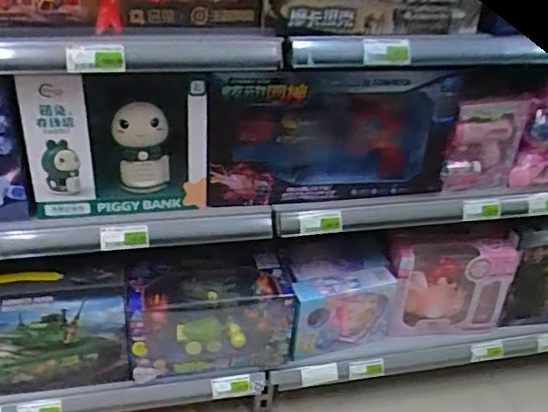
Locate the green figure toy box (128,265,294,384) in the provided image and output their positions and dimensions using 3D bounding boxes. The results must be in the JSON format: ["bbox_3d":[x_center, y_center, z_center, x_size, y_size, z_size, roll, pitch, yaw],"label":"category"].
[{"bbox_3d":[-0.129,0.232,1.206,0.327,0.212,0.125,-3,33,-11],"label":"green figure toy box"}]

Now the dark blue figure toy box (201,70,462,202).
[{"bbox_3d":[0.110,-0.122,1.060,0.454,0.243,0.076,-1,33,-8],"label":"dark blue figure toy box"}]

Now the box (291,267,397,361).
[{"bbox_3d":[0.147,0.239,1.280,0.241,0.183,0.066,-7,34,-17],"label":"box"}]

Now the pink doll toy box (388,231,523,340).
[{"bbox_3d":[0.389,0.176,1.311,0.271,0.230,0.076,-2,33,-9],"label":"pink doll toy box"}]

